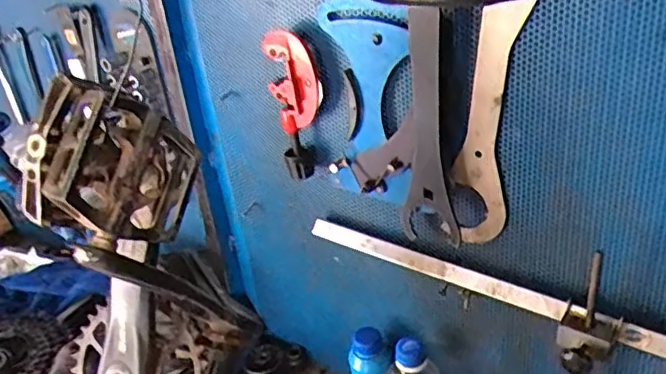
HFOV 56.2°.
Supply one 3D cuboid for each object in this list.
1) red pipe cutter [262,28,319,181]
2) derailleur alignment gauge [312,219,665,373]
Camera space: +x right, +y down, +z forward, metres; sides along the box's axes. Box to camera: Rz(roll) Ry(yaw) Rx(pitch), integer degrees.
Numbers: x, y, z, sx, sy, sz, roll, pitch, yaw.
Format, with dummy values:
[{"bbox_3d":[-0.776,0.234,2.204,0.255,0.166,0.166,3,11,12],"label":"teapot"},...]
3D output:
[{"bbox_3d":[-0.036,-0.079,0.616,0.053,0.153,0.024,7,34,25],"label":"red pipe cutter"},{"bbox_3d":[0.155,0.110,0.567,0.427,0.084,0.067,16,36,36],"label":"derailleur alignment gauge"}]

